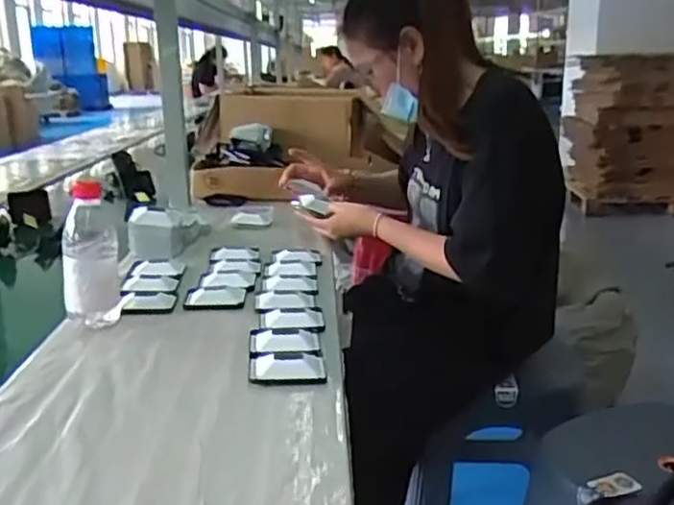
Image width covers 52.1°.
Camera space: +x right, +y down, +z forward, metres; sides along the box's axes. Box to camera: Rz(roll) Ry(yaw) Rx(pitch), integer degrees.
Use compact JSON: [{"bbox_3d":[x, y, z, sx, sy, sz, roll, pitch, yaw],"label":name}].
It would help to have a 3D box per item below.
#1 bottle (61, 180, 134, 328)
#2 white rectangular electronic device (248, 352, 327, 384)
[{"bbox_3d":[-0.294,-0.001,0.835,0.075,0.169,0.067,-8,18,-23],"label":"bottle"},{"bbox_3d":[-0.052,0.118,0.719,0.080,0.013,0.058,1,15,-2],"label":"white rectangular electronic device"}]

